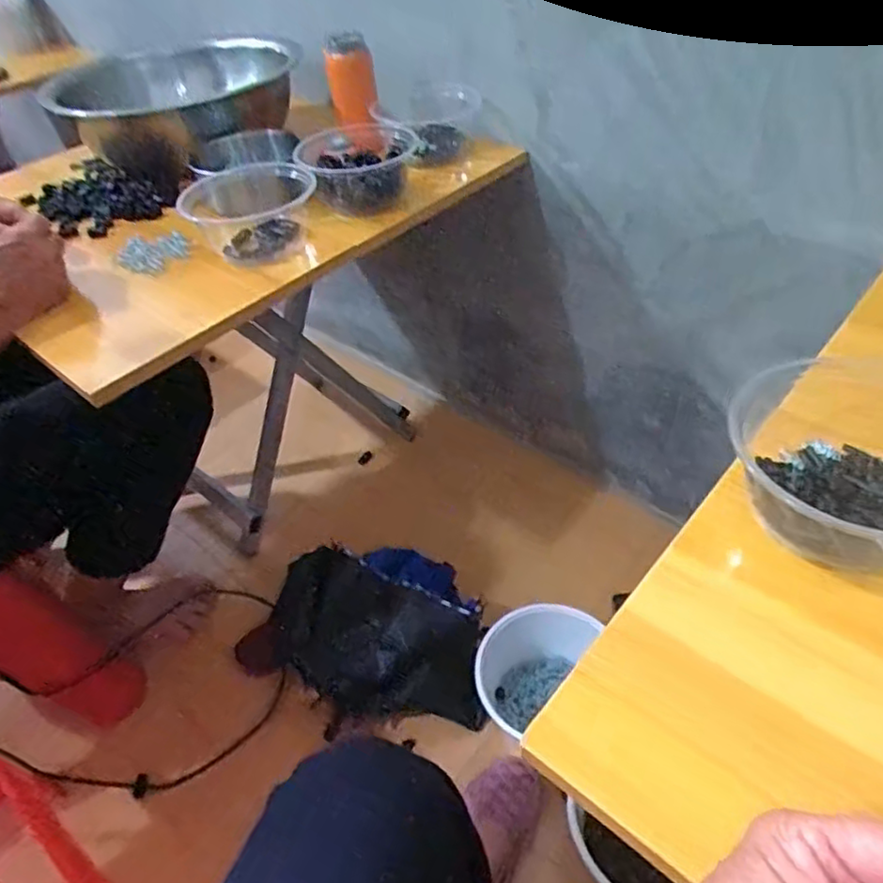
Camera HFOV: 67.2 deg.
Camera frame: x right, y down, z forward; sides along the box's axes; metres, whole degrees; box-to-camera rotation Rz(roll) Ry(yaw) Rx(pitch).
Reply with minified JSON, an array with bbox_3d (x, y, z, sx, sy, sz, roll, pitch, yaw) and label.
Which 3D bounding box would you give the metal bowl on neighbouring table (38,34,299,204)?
[{"bbox_3d":[-0.340,-0.482,0.937,0.316,0.101,0.303,-3,45,3],"label":"metal bowl on neighbouring table"}]

